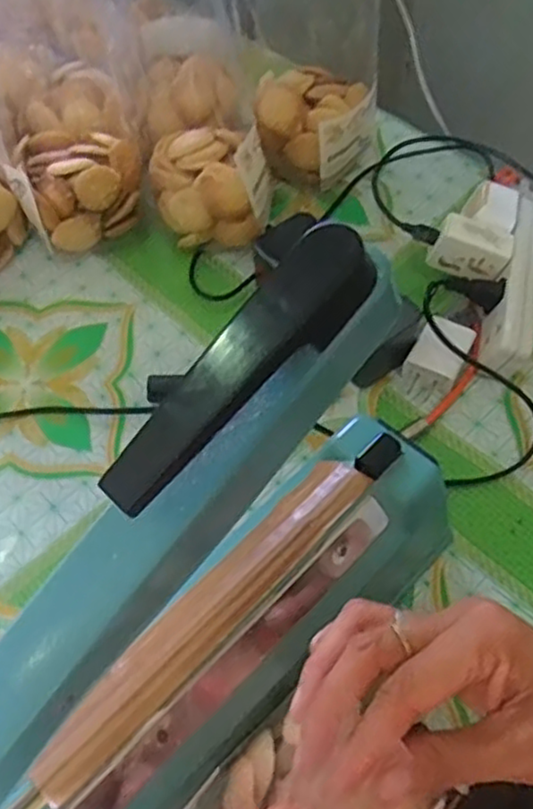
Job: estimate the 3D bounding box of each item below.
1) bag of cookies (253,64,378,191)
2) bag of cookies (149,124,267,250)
[{"bbox_3d":[0.040,-0.233,0.583,0.087,0.076,0.082,22,62,13],"label":"bag of cookies"},{"bbox_3d":[-0.044,-0.165,0.541,0.088,0.085,0.073,-2,59,0],"label":"bag of cookies"}]

